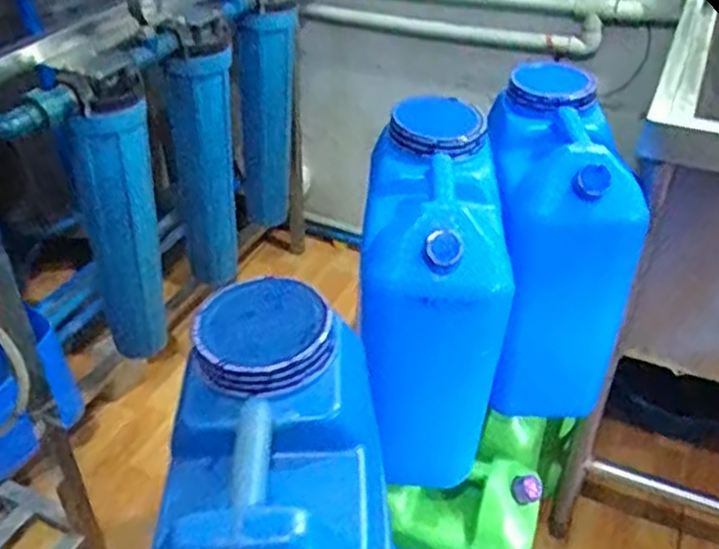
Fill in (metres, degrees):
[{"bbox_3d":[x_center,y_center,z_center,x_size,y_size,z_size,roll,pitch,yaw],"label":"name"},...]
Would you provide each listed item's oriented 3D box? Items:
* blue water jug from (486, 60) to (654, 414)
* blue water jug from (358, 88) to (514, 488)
[{"bbox_3d":[0.271,-0.049,1.071,0.187,0.391,0.298,0,39,-1],"label":"blue water jug"},{"bbox_3d":[0.080,0.021,0.956,0.158,0.362,0.353,1,39,0],"label":"blue water jug"}]

